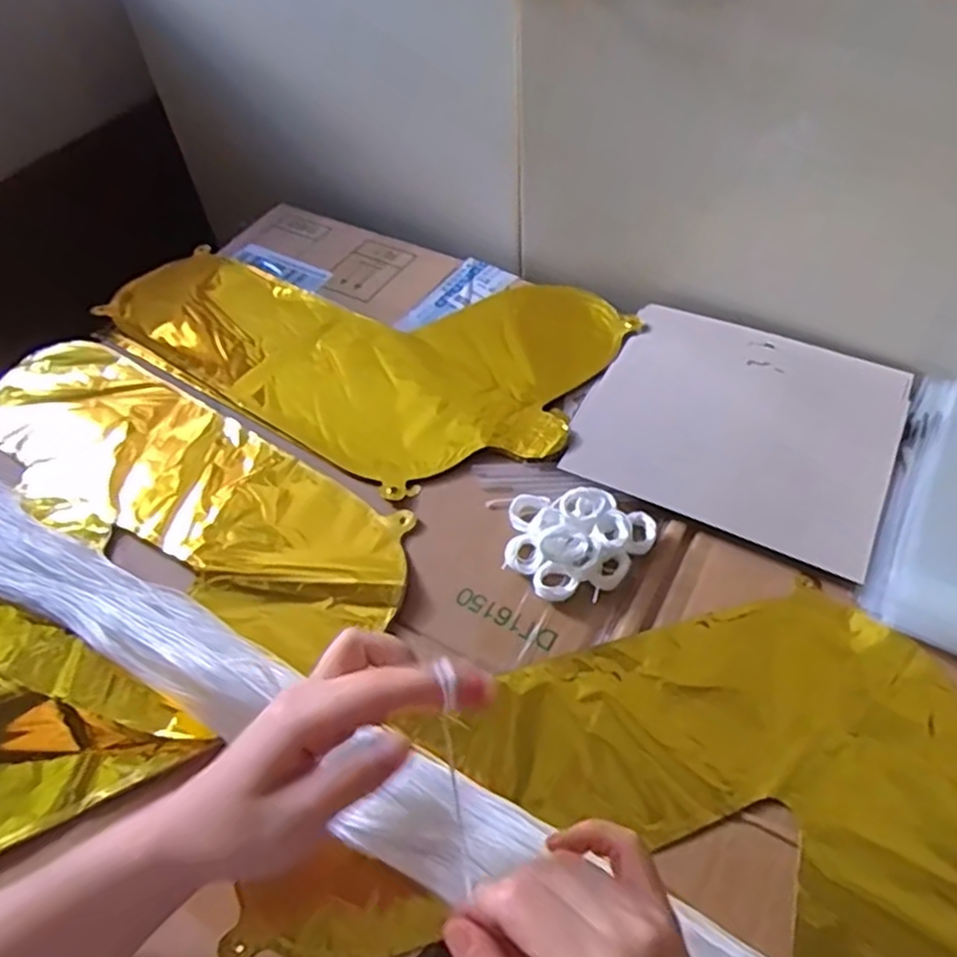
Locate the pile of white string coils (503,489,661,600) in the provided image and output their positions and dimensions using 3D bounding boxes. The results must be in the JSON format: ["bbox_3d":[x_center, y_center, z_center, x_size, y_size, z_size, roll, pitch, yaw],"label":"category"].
[{"bbox_3d":[0.062,0.037,0.439,0.088,0.020,0.069,-1,53,3],"label":"pile of white string coils"}]

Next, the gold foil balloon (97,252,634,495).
[{"bbox_3d":[-0.091,-0.126,0.590,0.389,0.020,0.240,29,60,23],"label":"gold foil balloon"}]

